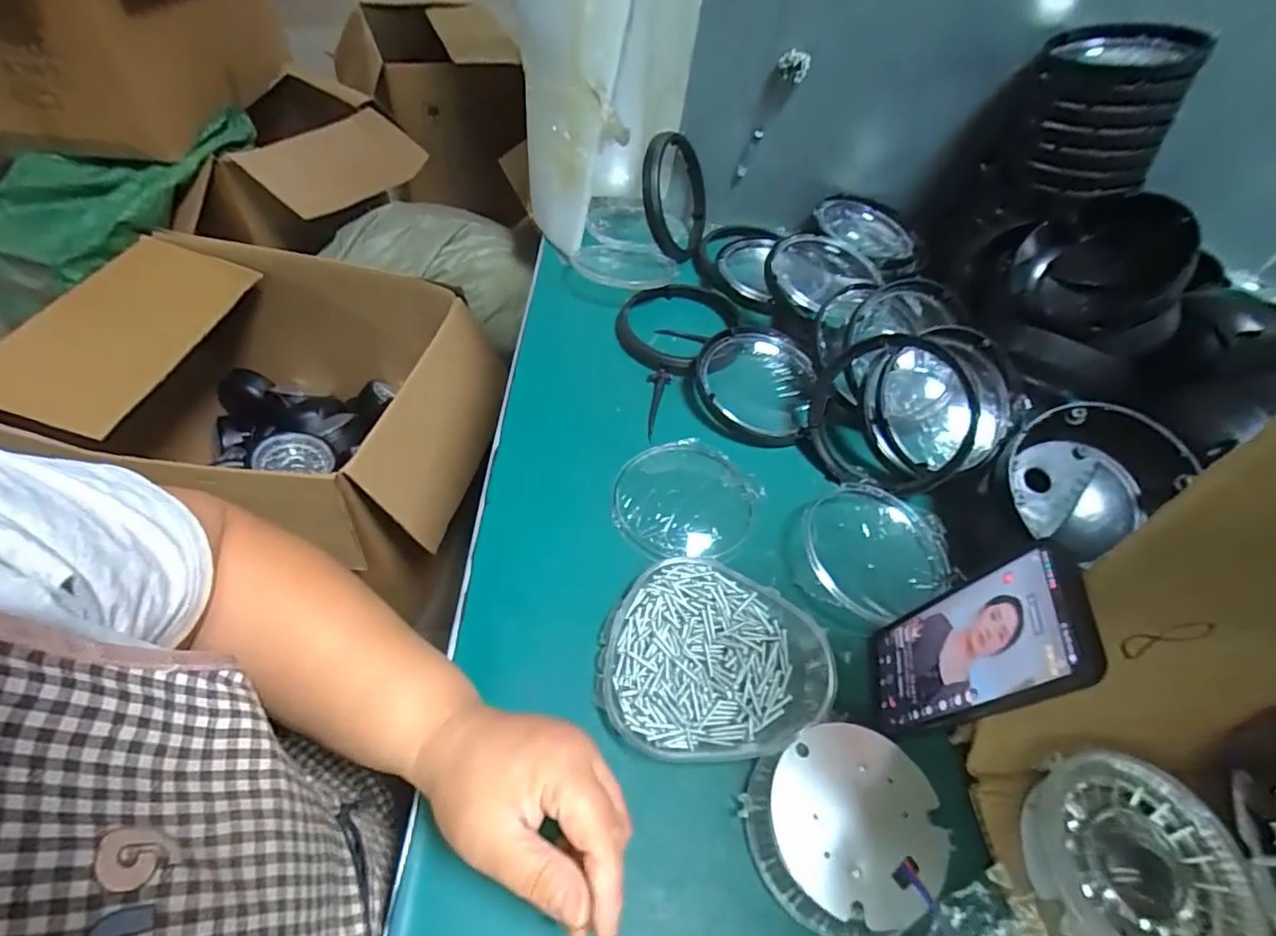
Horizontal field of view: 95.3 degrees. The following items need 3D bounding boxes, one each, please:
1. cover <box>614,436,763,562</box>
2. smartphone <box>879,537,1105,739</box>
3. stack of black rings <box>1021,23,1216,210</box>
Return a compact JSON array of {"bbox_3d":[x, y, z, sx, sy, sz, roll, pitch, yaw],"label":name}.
[{"bbox_3d":[0.041,0.023,0.499,0.115,0.023,0.122,20,52,10],"label":"cover"},{"bbox_3d":[0.194,0.109,0.346,0.008,0.162,0.077,19,53,-6],"label":"smartphone"},{"bbox_3d":[0.482,-0.378,0.611,0.130,0.111,0.158,28,54,16],"label":"stack of black rings"}]

